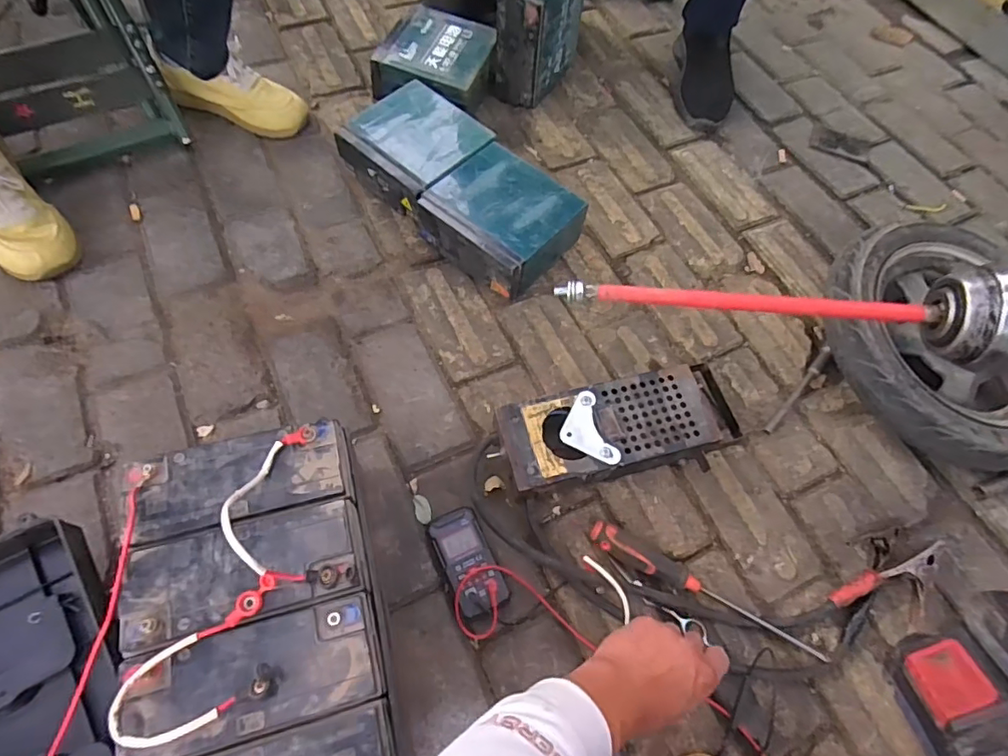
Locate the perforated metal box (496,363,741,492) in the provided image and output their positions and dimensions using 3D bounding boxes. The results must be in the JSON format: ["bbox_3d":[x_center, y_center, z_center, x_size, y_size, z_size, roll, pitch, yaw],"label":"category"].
[{"bbox_3d":[0.139,0.066,0.669,0.297,0.067,0.117,-11,65,-13],"label":"perforated metal box"}]

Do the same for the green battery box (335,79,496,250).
[{"bbox_3d":[-0.129,-0.343,0.841,0.190,0.075,0.171,41,68,15],"label":"green battery box"}]

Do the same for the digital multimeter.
[{"bbox_3d":[-0.038,0.202,0.603,0.054,0.031,0.110,-21,68,-17],"label":"digital multimeter"}]

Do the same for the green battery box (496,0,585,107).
[{"bbox_3d":[0.058,-0.583,0.923,0.093,0.192,0.155,29,65,10],"label":"green battery box"}]

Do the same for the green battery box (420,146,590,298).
[{"bbox_3d":[-0.002,-0.223,0.794,0.182,0.090,0.170,40,67,14],"label":"green battery box"}]

